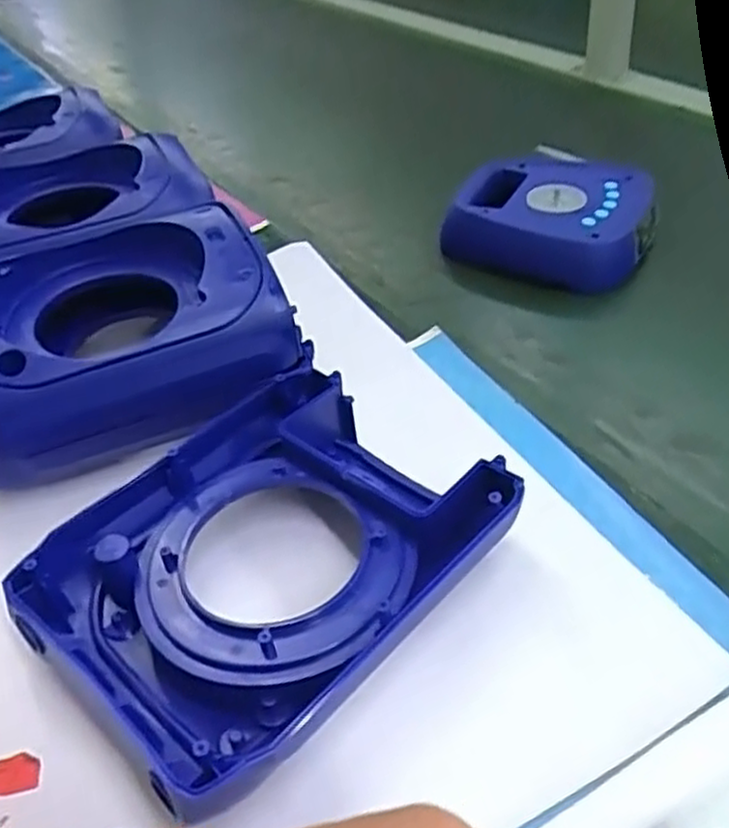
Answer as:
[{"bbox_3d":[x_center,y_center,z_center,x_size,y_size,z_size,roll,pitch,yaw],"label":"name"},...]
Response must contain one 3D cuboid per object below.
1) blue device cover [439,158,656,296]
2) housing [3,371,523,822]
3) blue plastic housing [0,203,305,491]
[{"bbox_3d":[0.175,-0.179,0.708,0.173,0.053,0.169,12,45,20],"label":"blue device cover"},{"bbox_3d":[-0.049,0.080,0.406,0.223,0.059,0.180,-35,49,-28],"label":"housing"},{"bbox_3d":[-0.166,-0.053,0.510,0.224,0.083,0.186,-17,43,-12],"label":"blue plastic housing"}]

